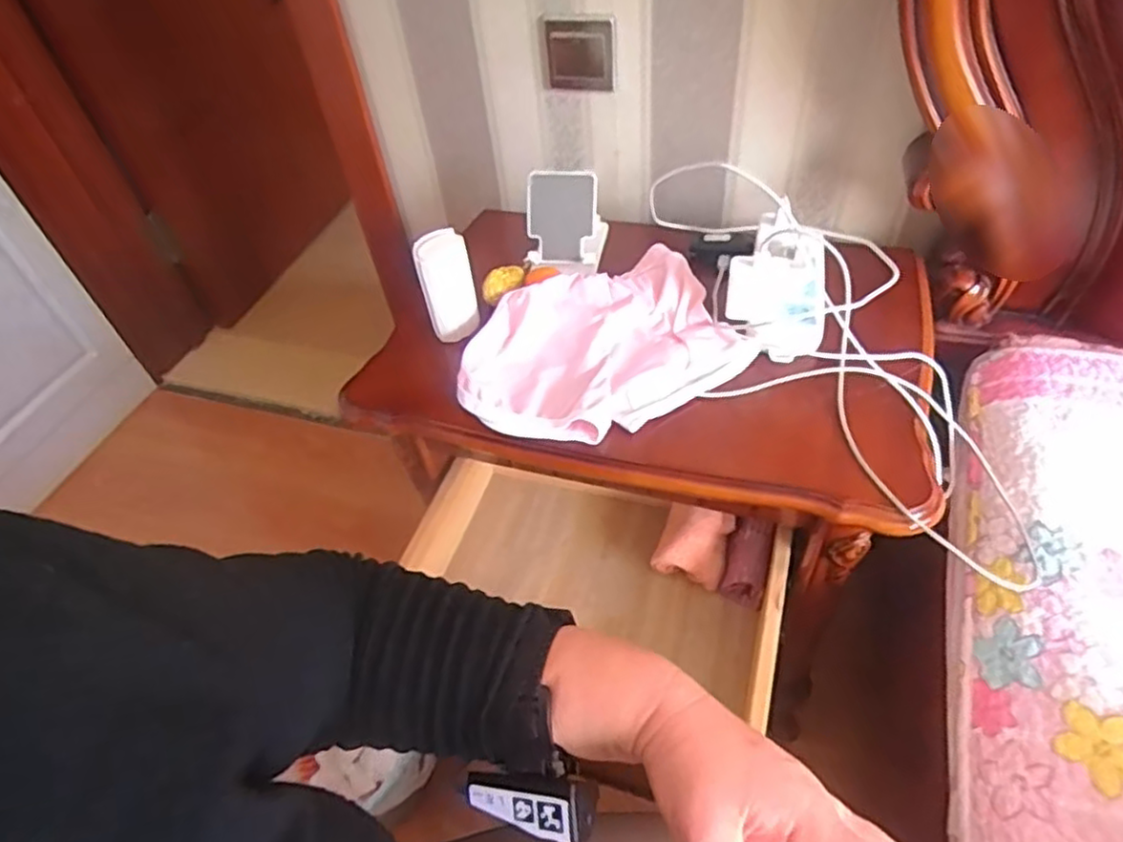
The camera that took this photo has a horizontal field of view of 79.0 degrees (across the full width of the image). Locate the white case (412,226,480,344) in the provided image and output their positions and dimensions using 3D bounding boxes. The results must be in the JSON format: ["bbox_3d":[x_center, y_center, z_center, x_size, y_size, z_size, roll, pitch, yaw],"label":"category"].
[{"bbox_3d":[-0.117,-0.138,0.706,0.053,0.113,0.029,-11,28,-3],"label":"white case"}]

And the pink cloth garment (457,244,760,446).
[{"bbox_3d":[0.035,-0.078,0.684,0.274,0.036,0.191,-19,49,-10],"label":"pink cloth garment"}]

